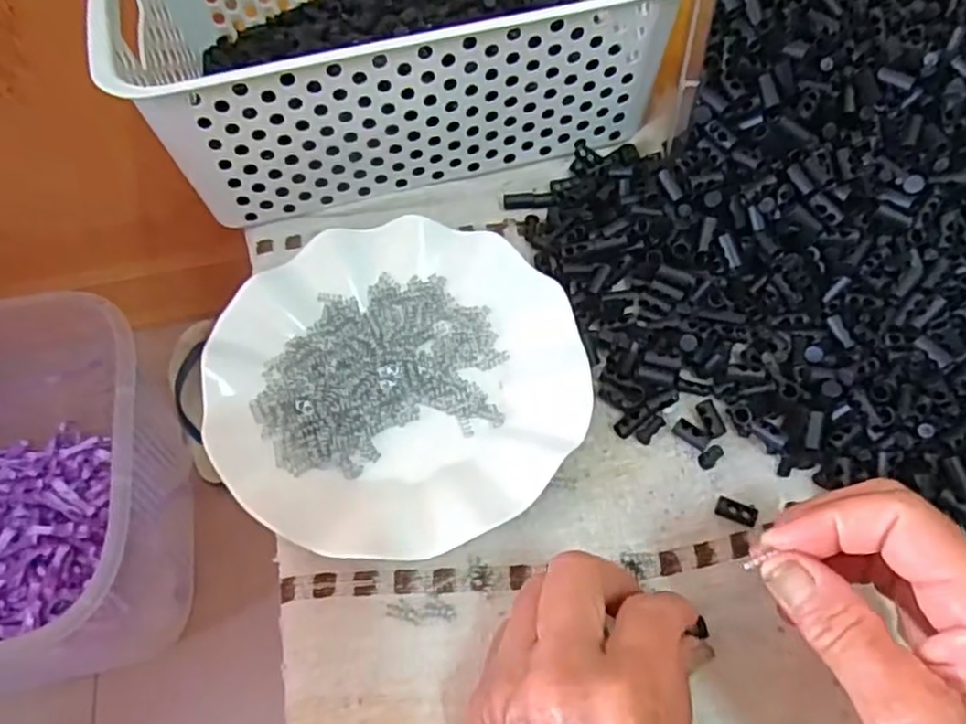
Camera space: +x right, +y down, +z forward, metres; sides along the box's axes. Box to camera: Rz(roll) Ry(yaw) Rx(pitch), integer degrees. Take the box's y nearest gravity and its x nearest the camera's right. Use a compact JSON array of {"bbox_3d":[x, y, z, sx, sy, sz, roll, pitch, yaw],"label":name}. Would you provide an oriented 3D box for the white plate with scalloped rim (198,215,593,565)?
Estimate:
[{"bbox_3d":[-0.043,0.007,0.360,0.178,0.020,0.177,-1,61,1],"label":"white plate with scalloped rim"}]

